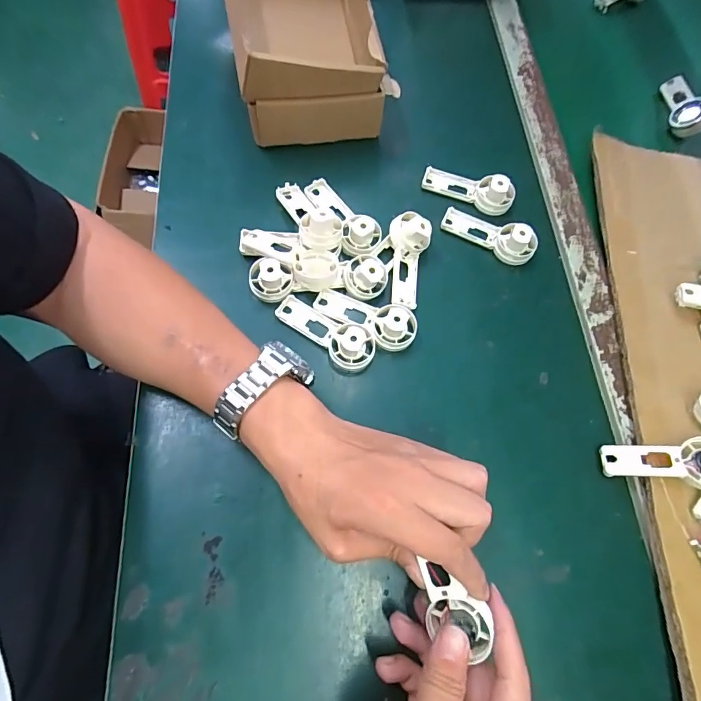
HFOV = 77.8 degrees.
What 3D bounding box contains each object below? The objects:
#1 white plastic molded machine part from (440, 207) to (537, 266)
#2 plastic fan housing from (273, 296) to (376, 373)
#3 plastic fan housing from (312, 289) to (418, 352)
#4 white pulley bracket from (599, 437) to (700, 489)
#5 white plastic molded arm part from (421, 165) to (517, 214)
[{"bbox_3d":[0.137,-0.118,0.426,0.093,0.026,0.032,32,68,6],"label":"white plastic molded machine part"},{"bbox_3d":[-0.020,-0.022,0.373,0.092,0.024,0.038,37,70,14],"label":"plastic fan housing"},{"bbox_3d":[0.013,-0.032,0.380,0.092,0.023,0.037,24,68,3],"label":"plastic fan housing"},{"bbox_3d":[0.252,0.088,0.345,0.094,0.014,0.037,-2,65,11],"label":"white pulley bracket"},{"bbox_3d":[0.120,-0.168,0.442,0.091,0.022,0.032,19,68,1],"label":"white plastic molded arm part"}]

